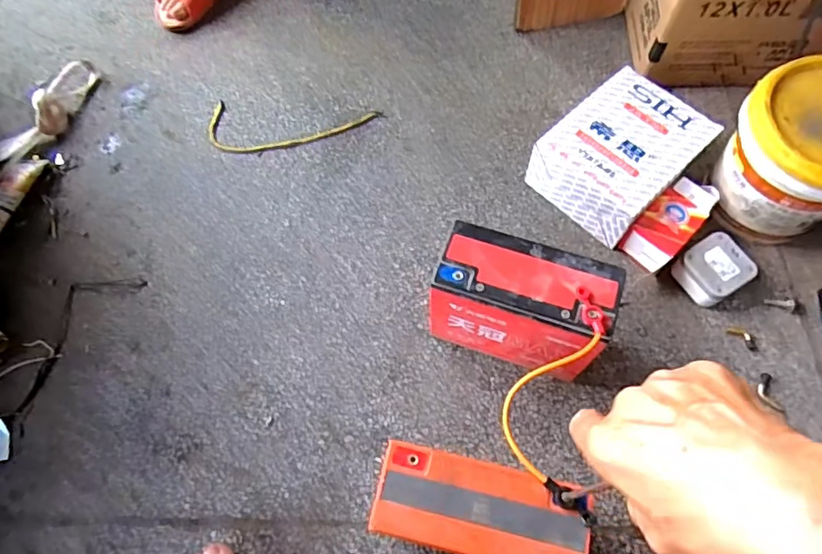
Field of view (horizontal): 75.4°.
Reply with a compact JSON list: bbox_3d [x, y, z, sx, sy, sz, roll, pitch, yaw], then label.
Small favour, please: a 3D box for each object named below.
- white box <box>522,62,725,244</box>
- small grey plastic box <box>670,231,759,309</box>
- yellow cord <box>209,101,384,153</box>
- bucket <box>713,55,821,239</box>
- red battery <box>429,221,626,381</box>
[{"bbox_3d":[0.283,-0.164,0.725,0.188,0.097,0.156,-41,71,-15],"label":"white box"},{"bbox_3d":[0.380,-0.007,0.675,0.077,0.050,0.073,-32,69,-12],"label":"small grey plastic box"},{"bbox_3d":[-0.183,-0.226,0.816,0.265,0.004,0.094,5,66,4],"label":"yellow cord"},{"bbox_3d":[0.474,-0.150,0.644,0.166,0.141,0.163,-1,66,1],"label":"bucket"},{"bbox_3d":[0.117,0.040,0.595,0.183,0.174,0.091,18,68,9],"label":"red battery"}]

